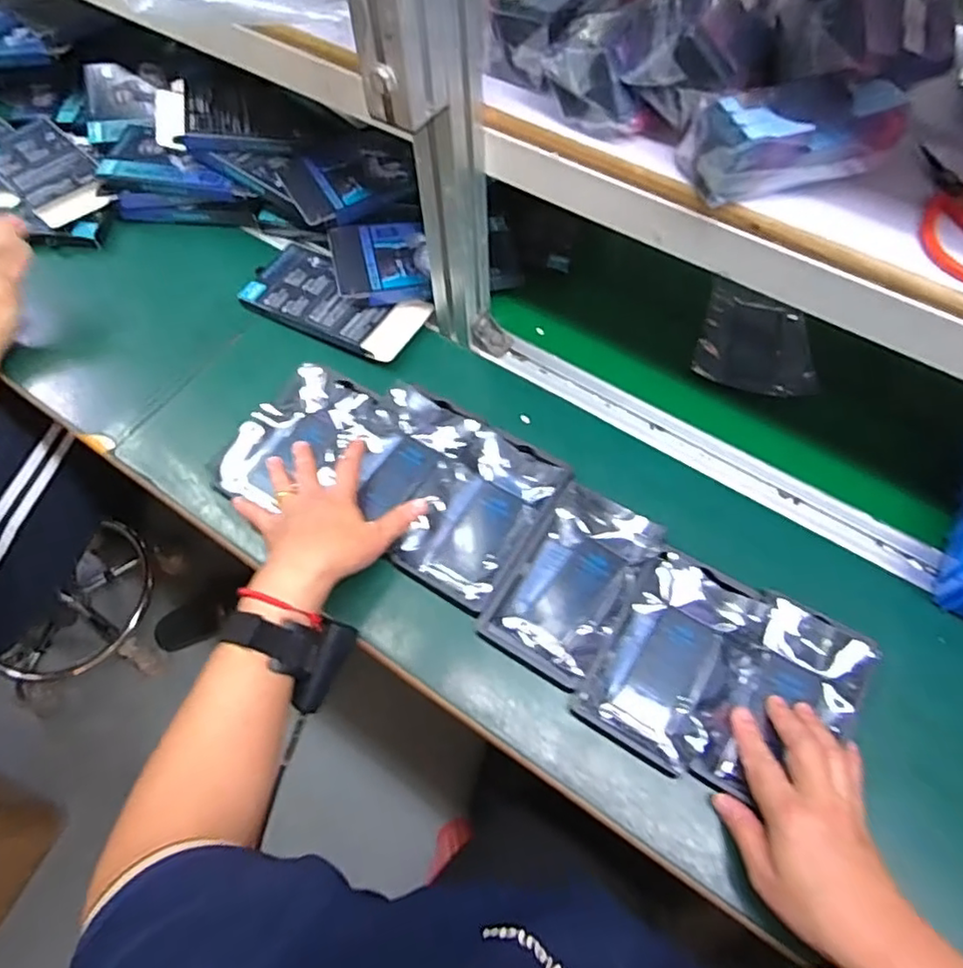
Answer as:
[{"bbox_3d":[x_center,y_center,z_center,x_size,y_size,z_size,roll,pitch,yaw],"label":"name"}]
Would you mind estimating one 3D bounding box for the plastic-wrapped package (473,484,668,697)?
[{"bbox_3d":[0.079,0.077,0.521,0.096,0.021,0.161,29,66,15],"label":"plastic-wrapped package"}]

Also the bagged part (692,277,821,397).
[{"bbox_3d":[0.284,-0.149,0.646,0.119,0.021,0.135,11,62,7],"label":"bagged part"}]

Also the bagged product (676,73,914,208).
[{"bbox_3d":[0.198,-0.220,0.399,0.124,0.049,0.055,-9,62,-4],"label":"bagged product"}]

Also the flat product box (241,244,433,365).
[{"bbox_3d":[-0.156,-0.195,0.661,0.191,0.018,0.098,25,65,13],"label":"flat product box"}]

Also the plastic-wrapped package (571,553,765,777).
[{"bbox_3d":[0.151,0.134,0.495,0.096,0.024,0.159,29,65,15],"label":"plastic-wrapped package"}]

